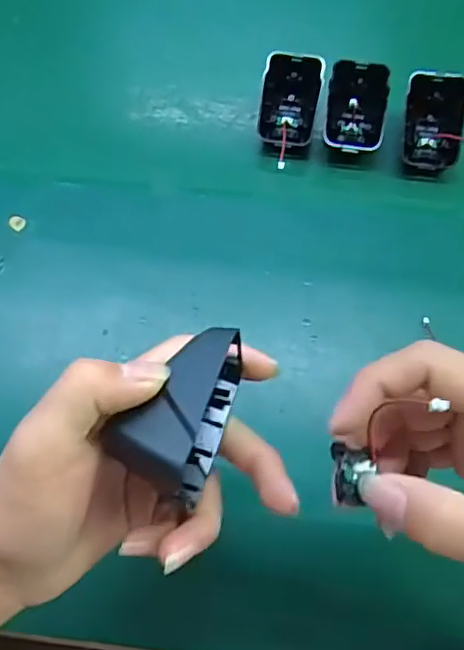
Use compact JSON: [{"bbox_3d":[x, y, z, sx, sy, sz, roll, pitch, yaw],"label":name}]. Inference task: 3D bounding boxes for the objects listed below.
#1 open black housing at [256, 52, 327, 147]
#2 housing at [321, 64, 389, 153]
[{"bbox_3d":[0.045,-0.174,0.451,0.044,0.020,0.068,11,101,5],"label":"open black housing"},{"bbox_3d":[0.095,-0.166,0.444,0.044,0.018,0.069,9,90,9],"label":"housing"}]

